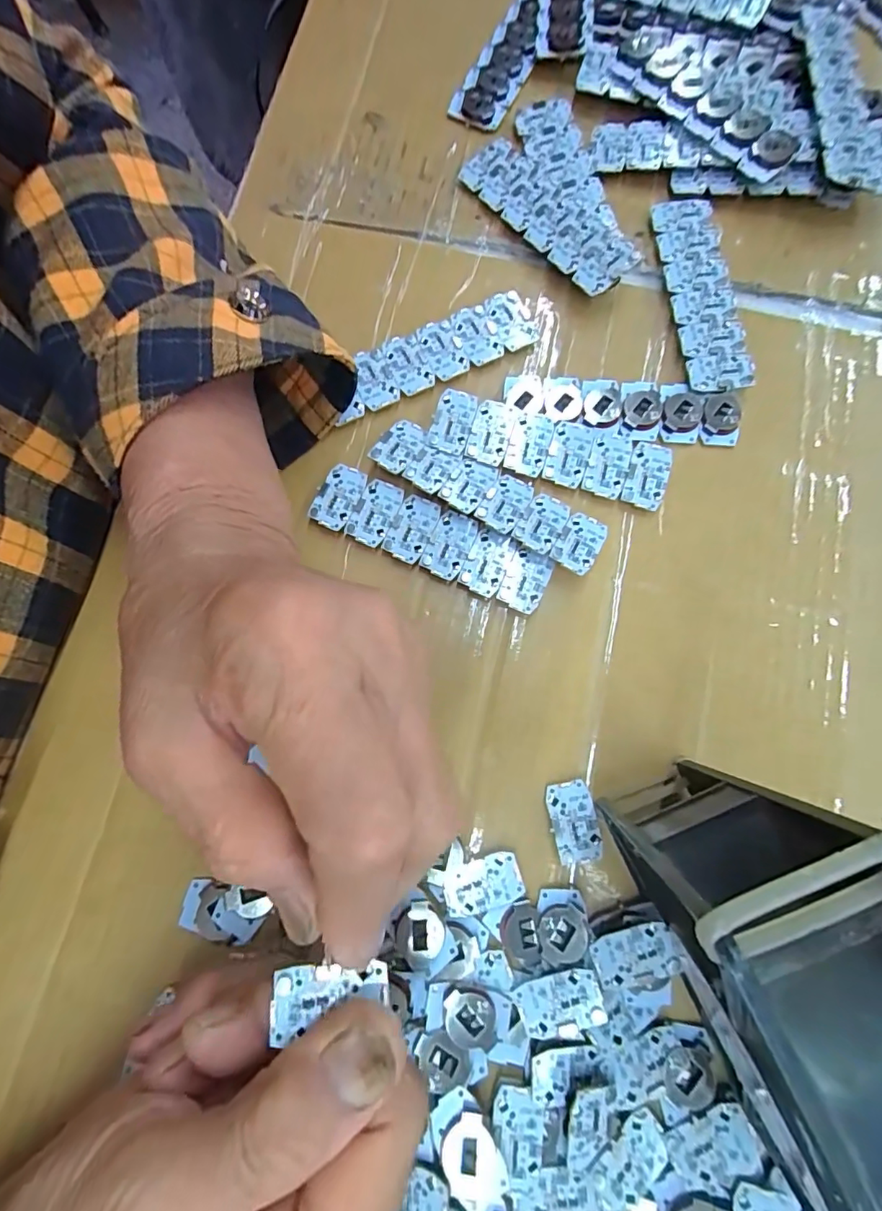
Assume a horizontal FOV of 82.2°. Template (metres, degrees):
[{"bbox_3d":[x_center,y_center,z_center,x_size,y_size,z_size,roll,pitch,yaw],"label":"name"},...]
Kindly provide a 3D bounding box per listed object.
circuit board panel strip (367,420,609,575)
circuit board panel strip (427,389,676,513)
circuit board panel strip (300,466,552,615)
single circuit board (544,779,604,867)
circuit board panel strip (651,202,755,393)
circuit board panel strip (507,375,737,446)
[{"bbox_3d":[0.021,-0.050,0.223,0.107,0.004,0.029,30,68,7],"label":"circuit board panel strip"},{"bbox_3d":[0.049,-0.071,0.227,0.106,0.004,0.031,18,77,5],"label":"circuit board panel strip"},{"bbox_3d":[-0.005,-0.030,0.221,0.107,0.004,0.029,25,78,7],"label":"circuit board panel strip"},{"bbox_3d":[0.052,0.084,0.197,0.017,0.004,0.029,-12,76,-2],"label":"single circuit board"},{"bbox_3d":[0.125,-0.150,0.243,0.029,0.004,0.105,-6,78,1],"label":"circuit board panel strip"},{"bbox_3d":[0.083,-0.091,0.231,0.105,0.004,0.028,8,77,3],"label":"circuit board panel strip"}]

